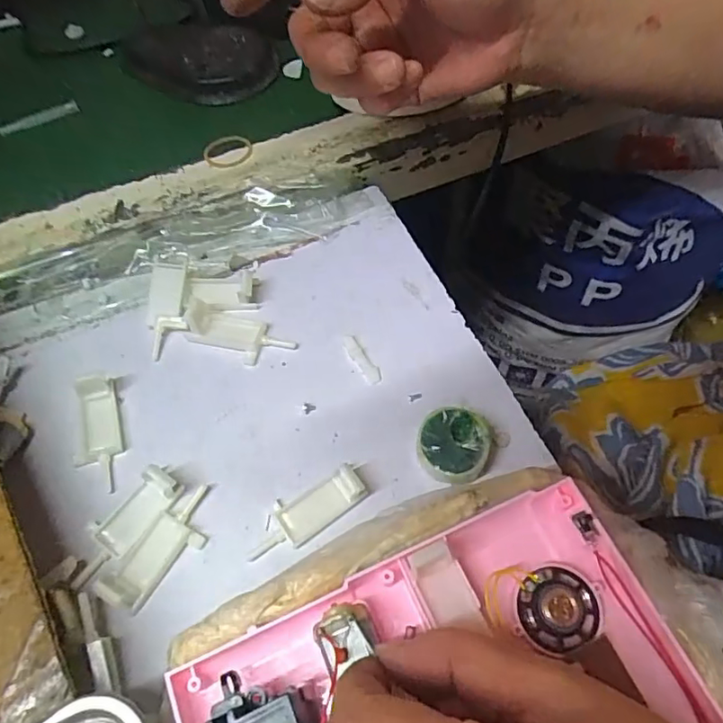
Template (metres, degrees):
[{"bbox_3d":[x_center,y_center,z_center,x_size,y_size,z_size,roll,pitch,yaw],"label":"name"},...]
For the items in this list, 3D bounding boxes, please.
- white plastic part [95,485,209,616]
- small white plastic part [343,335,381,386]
[{"bbox_3d":[-0.088,0.083,0.249,0.023,0.006,0.058,39,68,21],"label":"white plastic part"},{"bbox_3d":[0.000,-0.002,0.294,0.009,0.004,0.031,-30,63,-15],"label":"small white plastic part"}]

